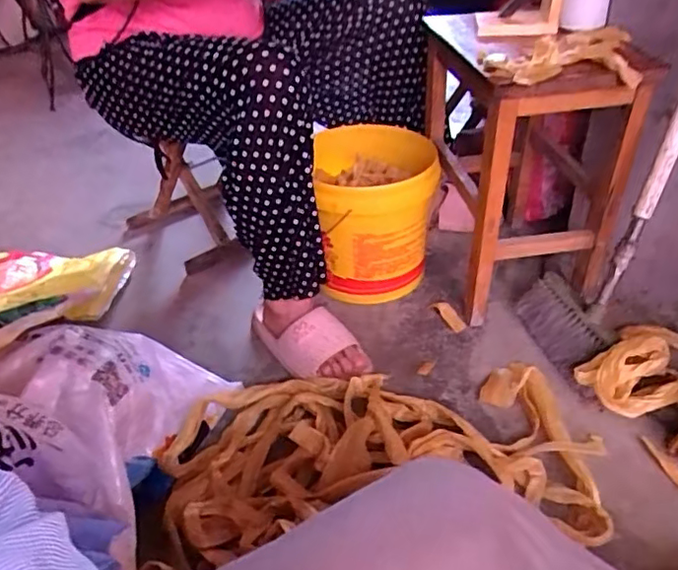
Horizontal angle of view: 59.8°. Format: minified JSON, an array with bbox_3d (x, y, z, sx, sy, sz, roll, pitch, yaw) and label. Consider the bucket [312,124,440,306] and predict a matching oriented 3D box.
[{"bbox_3d":[0.066,-0.128,1.107,0.210,0.249,0.254,-1,35,5],"label":"bucket"}]

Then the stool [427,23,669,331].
[{"bbox_3d":[0.294,-0.201,1.026,0.247,0.439,0.367,-9,35,-7],"label":"stool"}]

